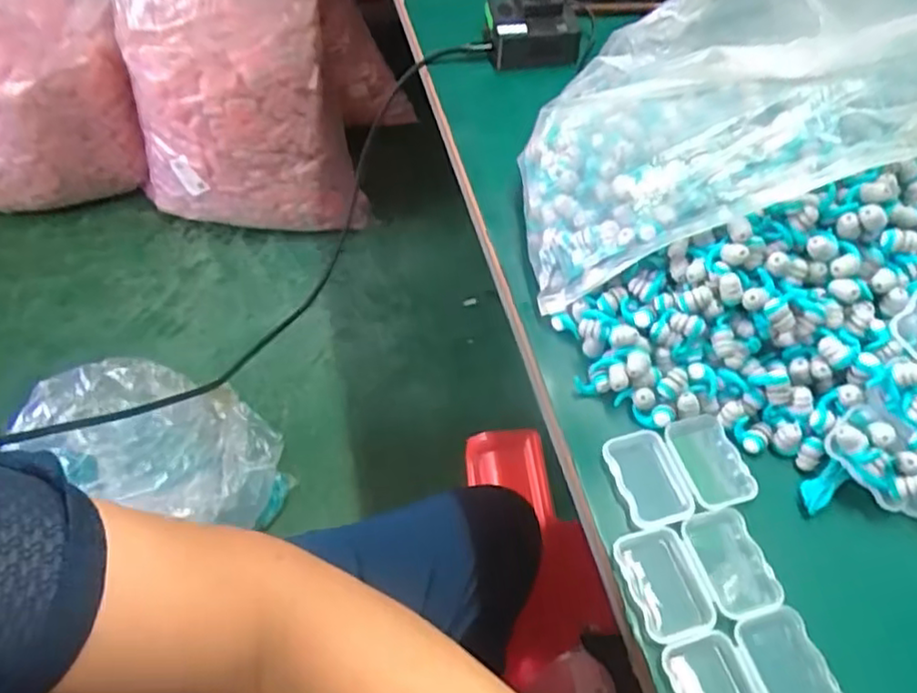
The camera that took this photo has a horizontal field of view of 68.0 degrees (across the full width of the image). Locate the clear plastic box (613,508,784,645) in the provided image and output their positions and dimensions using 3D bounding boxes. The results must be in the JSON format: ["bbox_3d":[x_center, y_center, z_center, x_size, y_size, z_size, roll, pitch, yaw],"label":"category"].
[{"bbox_3d":[0.125,0.123,0.362,0.075,0.022,0.055,-14,56,-10],"label":"clear plastic box"}]

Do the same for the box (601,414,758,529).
[{"bbox_3d":[0.125,0.072,0.390,0.074,0.015,0.055,-12,56,-9],"label":"box"}]

